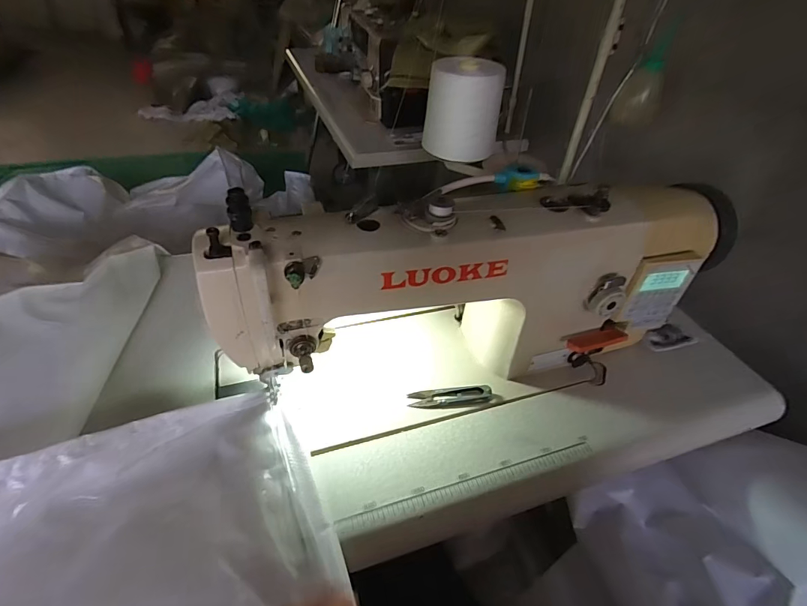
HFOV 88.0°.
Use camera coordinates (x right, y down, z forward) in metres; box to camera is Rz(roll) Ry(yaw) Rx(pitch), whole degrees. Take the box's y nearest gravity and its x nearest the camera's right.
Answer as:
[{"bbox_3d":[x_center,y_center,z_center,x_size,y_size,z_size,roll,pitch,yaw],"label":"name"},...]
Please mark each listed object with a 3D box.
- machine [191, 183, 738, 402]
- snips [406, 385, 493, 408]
[{"bbox_3d":[0.093,-0.014,0.481,0.564,0.237,0.133,-9,43,-15],"label":"machine"},{"bbox_3d":[0.057,0.112,0.507,0.101,0.010,0.023,-3,42,-9],"label":"snips"}]

